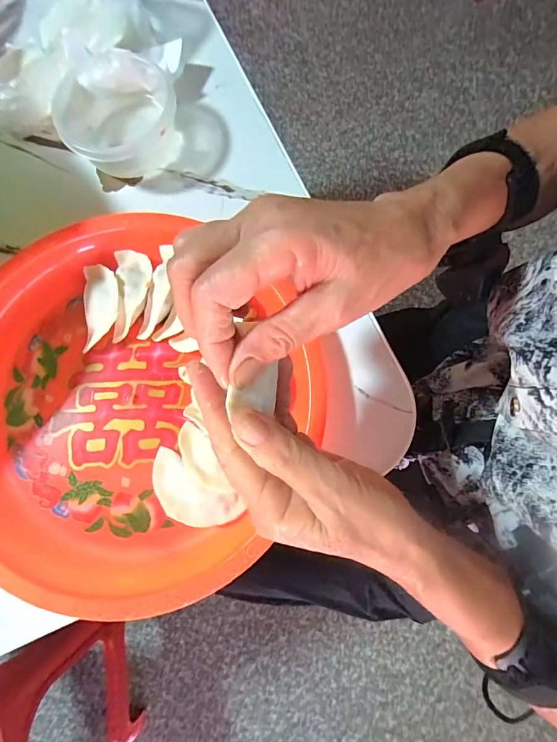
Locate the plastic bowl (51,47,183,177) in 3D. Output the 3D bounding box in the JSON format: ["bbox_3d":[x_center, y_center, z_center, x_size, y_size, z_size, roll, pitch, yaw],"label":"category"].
[{"bbox_3d":[-0.141,-0.227,0.346,0.096,0.044,0.090,0,78,2],"label":"plastic bowl"}]

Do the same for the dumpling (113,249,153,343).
[{"bbox_3d":[-0.121,-0.067,0.325,0.034,0.017,0.078,-4,78,1],"label":"dumpling"}]

